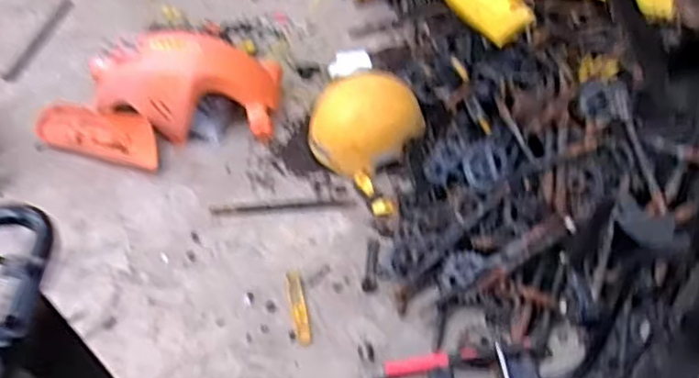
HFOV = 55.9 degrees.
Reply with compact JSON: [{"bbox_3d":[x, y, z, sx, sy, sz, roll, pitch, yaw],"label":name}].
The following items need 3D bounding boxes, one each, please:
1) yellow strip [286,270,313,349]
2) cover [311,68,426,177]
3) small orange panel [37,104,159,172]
[{"bbox_3d":[-0.092,0.211,1.188,0.030,0.006,0.159,-10,45,-5],"label":"yellow strip"},{"bbox_3d":[0.031,-0.168,1.432,0.249,0.127,0.196,-32,52,-25],"label":"cover"},{"bbox_3d":[-0.595,-0.128,1.573,0.361,0.047,0.122,12,47,17],"label":"small orange panel"}]

